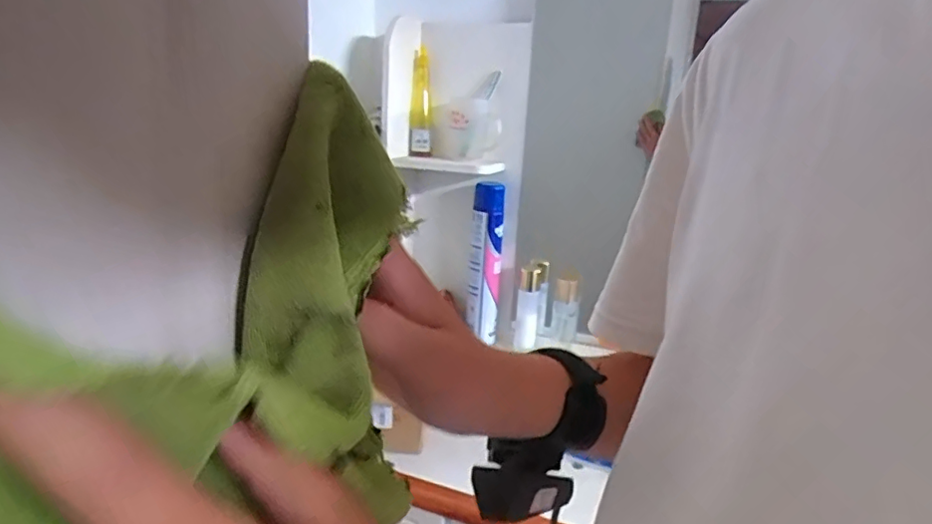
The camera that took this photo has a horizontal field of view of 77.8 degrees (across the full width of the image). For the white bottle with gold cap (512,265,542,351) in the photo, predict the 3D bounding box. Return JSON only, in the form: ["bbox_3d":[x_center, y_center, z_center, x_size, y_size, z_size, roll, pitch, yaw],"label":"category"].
[{"bbox_3d":[0.120,0.091,1.142,0.047,0.167,0.041,5,15,5],"label":"white bottle with gold cap"}]

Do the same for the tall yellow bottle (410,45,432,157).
[{"bbox_3d":[-0.085,-0.306,1.123,0.041,0.197,0.035,2,15,-5],"label":"tall yellow bottle"}]

